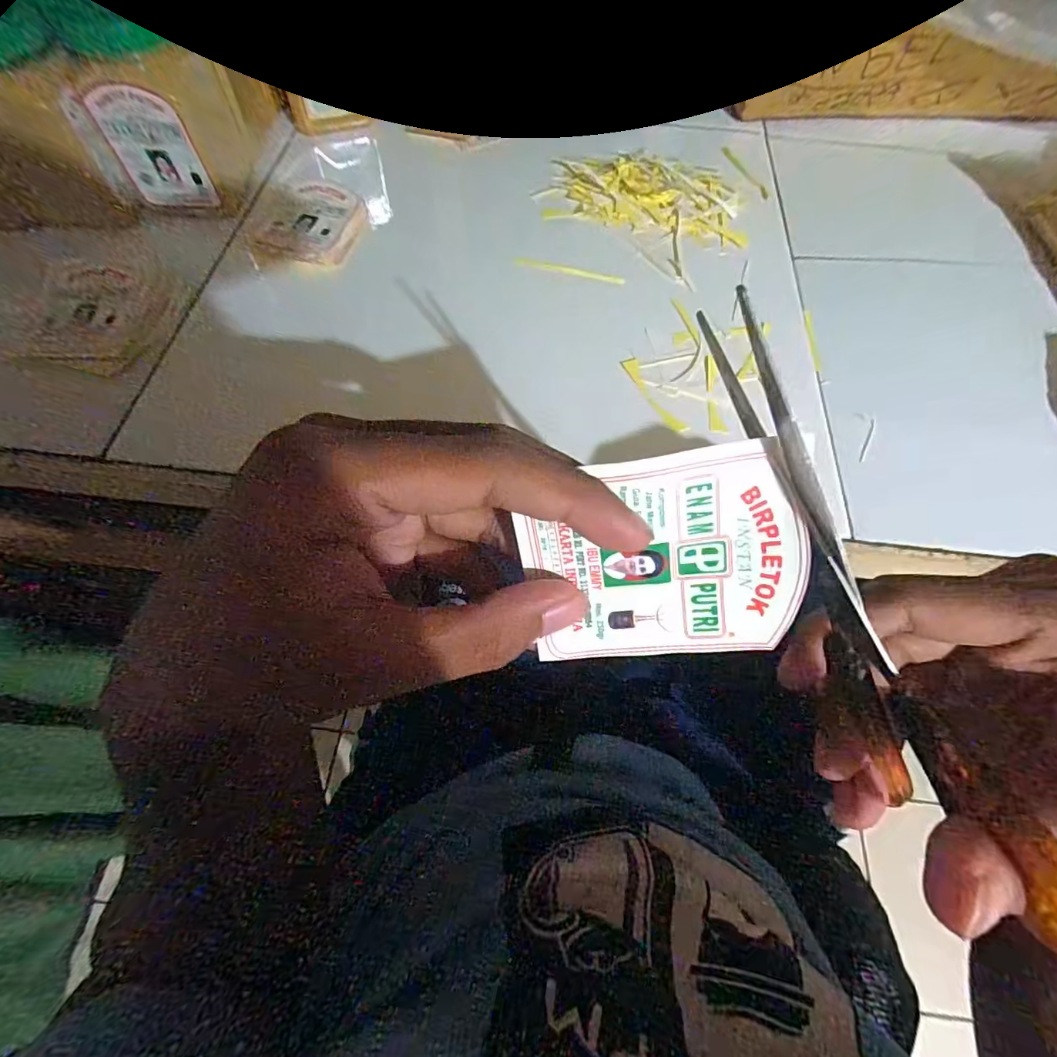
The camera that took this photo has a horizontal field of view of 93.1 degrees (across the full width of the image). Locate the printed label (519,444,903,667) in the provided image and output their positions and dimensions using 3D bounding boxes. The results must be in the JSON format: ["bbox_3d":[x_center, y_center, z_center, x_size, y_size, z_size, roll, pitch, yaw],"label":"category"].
[{"bbox_3d":[0.037,0.010,0.136,0.074,0.059,0.007,-7,18,11],"label":"printed label"}]

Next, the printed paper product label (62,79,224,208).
[{"bbox_3d":[-0.240,-0.234,0.315,0.060,0.071,0.007,-4,64,-4],"label":"printed paper product label"}]

